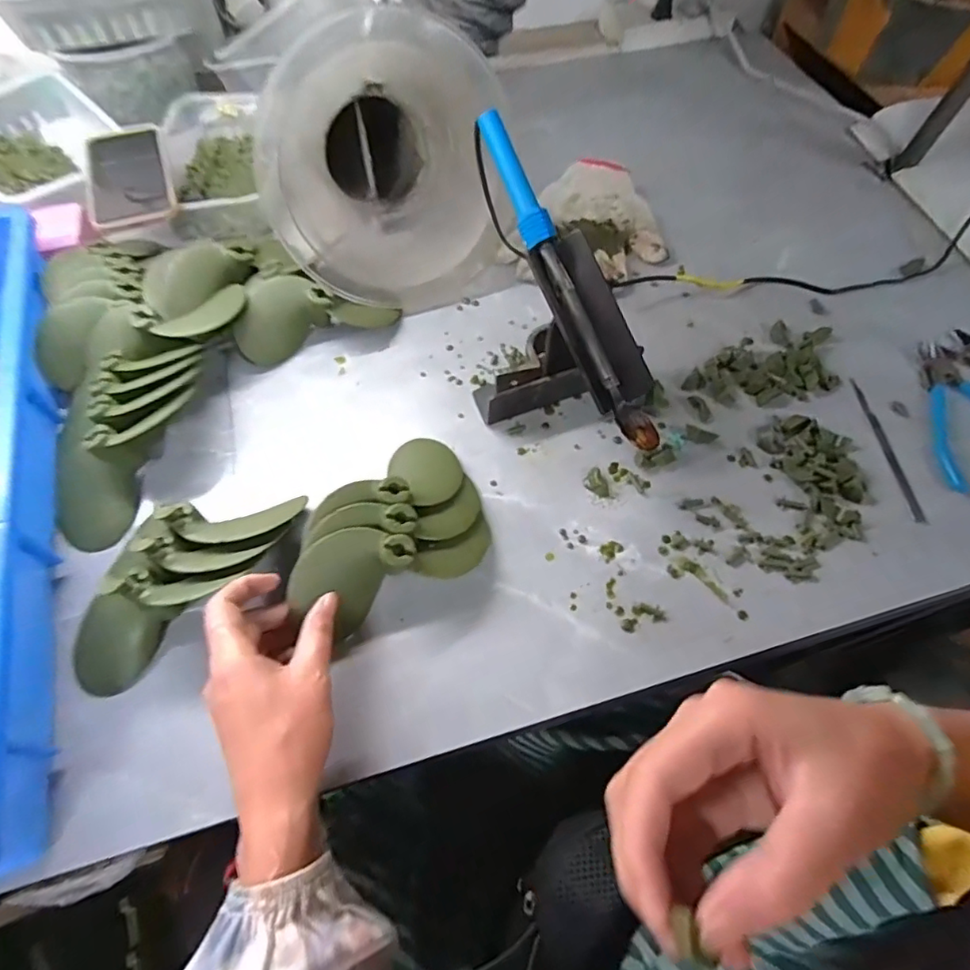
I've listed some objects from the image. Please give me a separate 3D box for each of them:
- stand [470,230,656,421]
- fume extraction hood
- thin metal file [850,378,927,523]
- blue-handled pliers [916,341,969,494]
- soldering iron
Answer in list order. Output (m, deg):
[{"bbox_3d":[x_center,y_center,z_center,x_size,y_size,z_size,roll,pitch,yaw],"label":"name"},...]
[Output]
[{"bbox_3d":[0.056,-0.098,0.437,0.103,0.109,0.122,-30,66,-15],"label":"stand"},{"bbox_3d":[-0.089,-0.294,0.510,0.206,0.176,0.187,-7,62,-4],"label":"fume extraction hood"},{"bbox_3d":[0.340,-0.032,0.466,0.012,0.007,0.140,-1,62,-1],"label":"thin metal file"},{"bbox_3d":[0.415,-0.068,0.476,0.101,0.011,0.152,-7,62,-4],"label":"blue-handled pliers"},{"bbox_3d":[0.060,-0.155,0.415,0.023,0.019,0.281,-25,89,-14],"label":"soldering iron"}]

